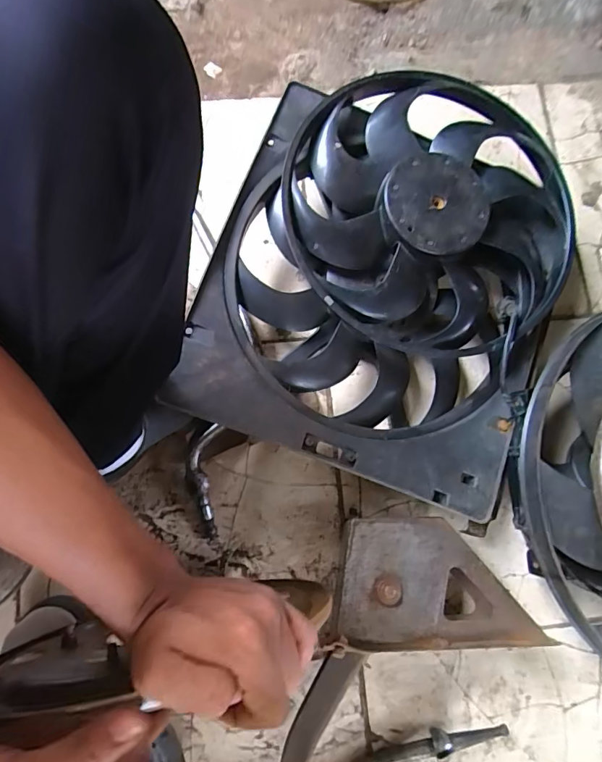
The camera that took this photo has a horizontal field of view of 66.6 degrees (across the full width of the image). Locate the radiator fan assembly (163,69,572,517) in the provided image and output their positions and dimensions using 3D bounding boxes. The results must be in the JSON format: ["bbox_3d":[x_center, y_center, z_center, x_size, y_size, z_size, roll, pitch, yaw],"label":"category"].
[{"bbox_3d":[0.113,-0.132,0.599,0.410,0.141,0.501,20,79,5],"label":"radiator fan assembly"}]

